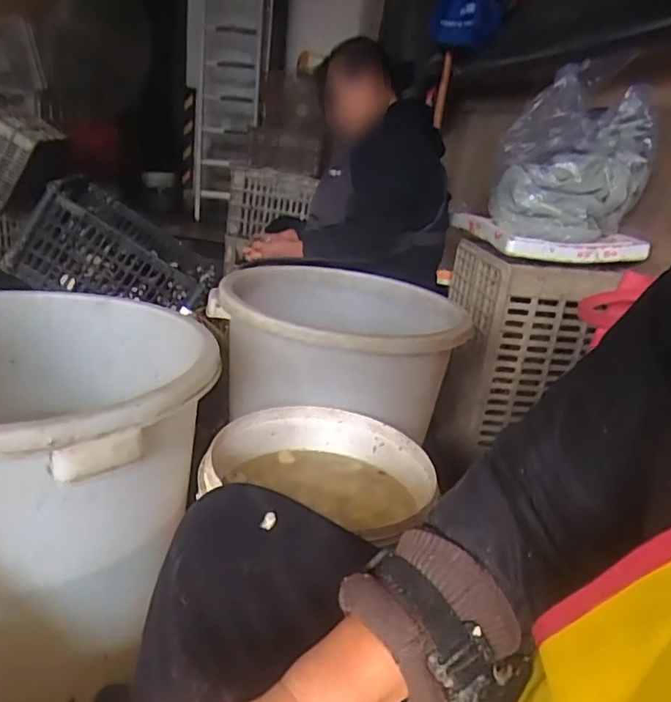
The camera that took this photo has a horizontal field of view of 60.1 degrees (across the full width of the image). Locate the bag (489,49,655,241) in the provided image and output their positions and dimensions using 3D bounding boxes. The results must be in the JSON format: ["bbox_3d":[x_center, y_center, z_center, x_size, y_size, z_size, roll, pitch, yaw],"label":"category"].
[{"bbox_3d":[0.515,-0.445,1.275,0.250,0.366,0.209,2,21,-14],"label":"bag"}]

